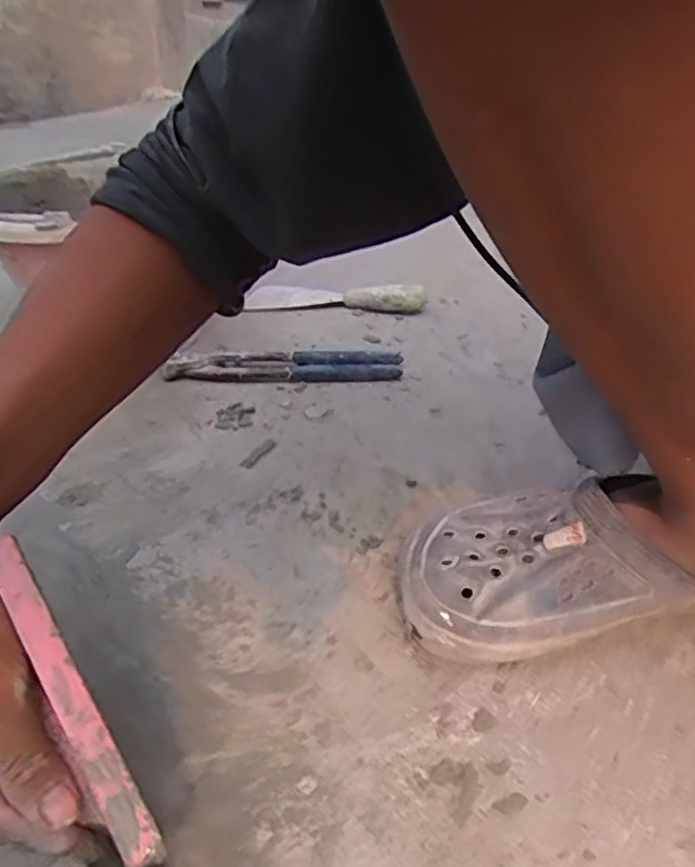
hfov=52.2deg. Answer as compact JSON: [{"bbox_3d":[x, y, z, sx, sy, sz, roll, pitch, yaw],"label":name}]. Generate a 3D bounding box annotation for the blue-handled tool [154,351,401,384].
[{"bbox_3d":[-0.061,-0.063,0.680,0.221,0.019,0.043,0,34,4],"label":"blue-handled tool"}]

